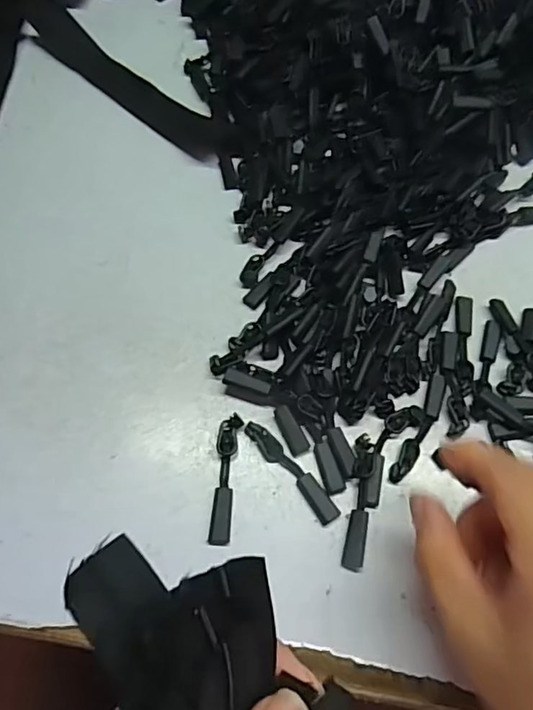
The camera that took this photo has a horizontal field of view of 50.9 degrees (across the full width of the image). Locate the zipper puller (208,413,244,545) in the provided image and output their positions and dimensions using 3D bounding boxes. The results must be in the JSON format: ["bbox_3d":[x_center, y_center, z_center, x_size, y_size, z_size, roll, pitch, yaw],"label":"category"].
[{"bbox_3d":[-0.019,0.056,0.259,0.011,0.008,0.058,6,64,2],"label":"zipper puller"}]

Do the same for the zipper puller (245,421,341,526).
[{"bbox_3d":[0.012,0.053,0.262,0.011,0.004,0.058,-37,70,-17],"label":"zipper puller"}]

